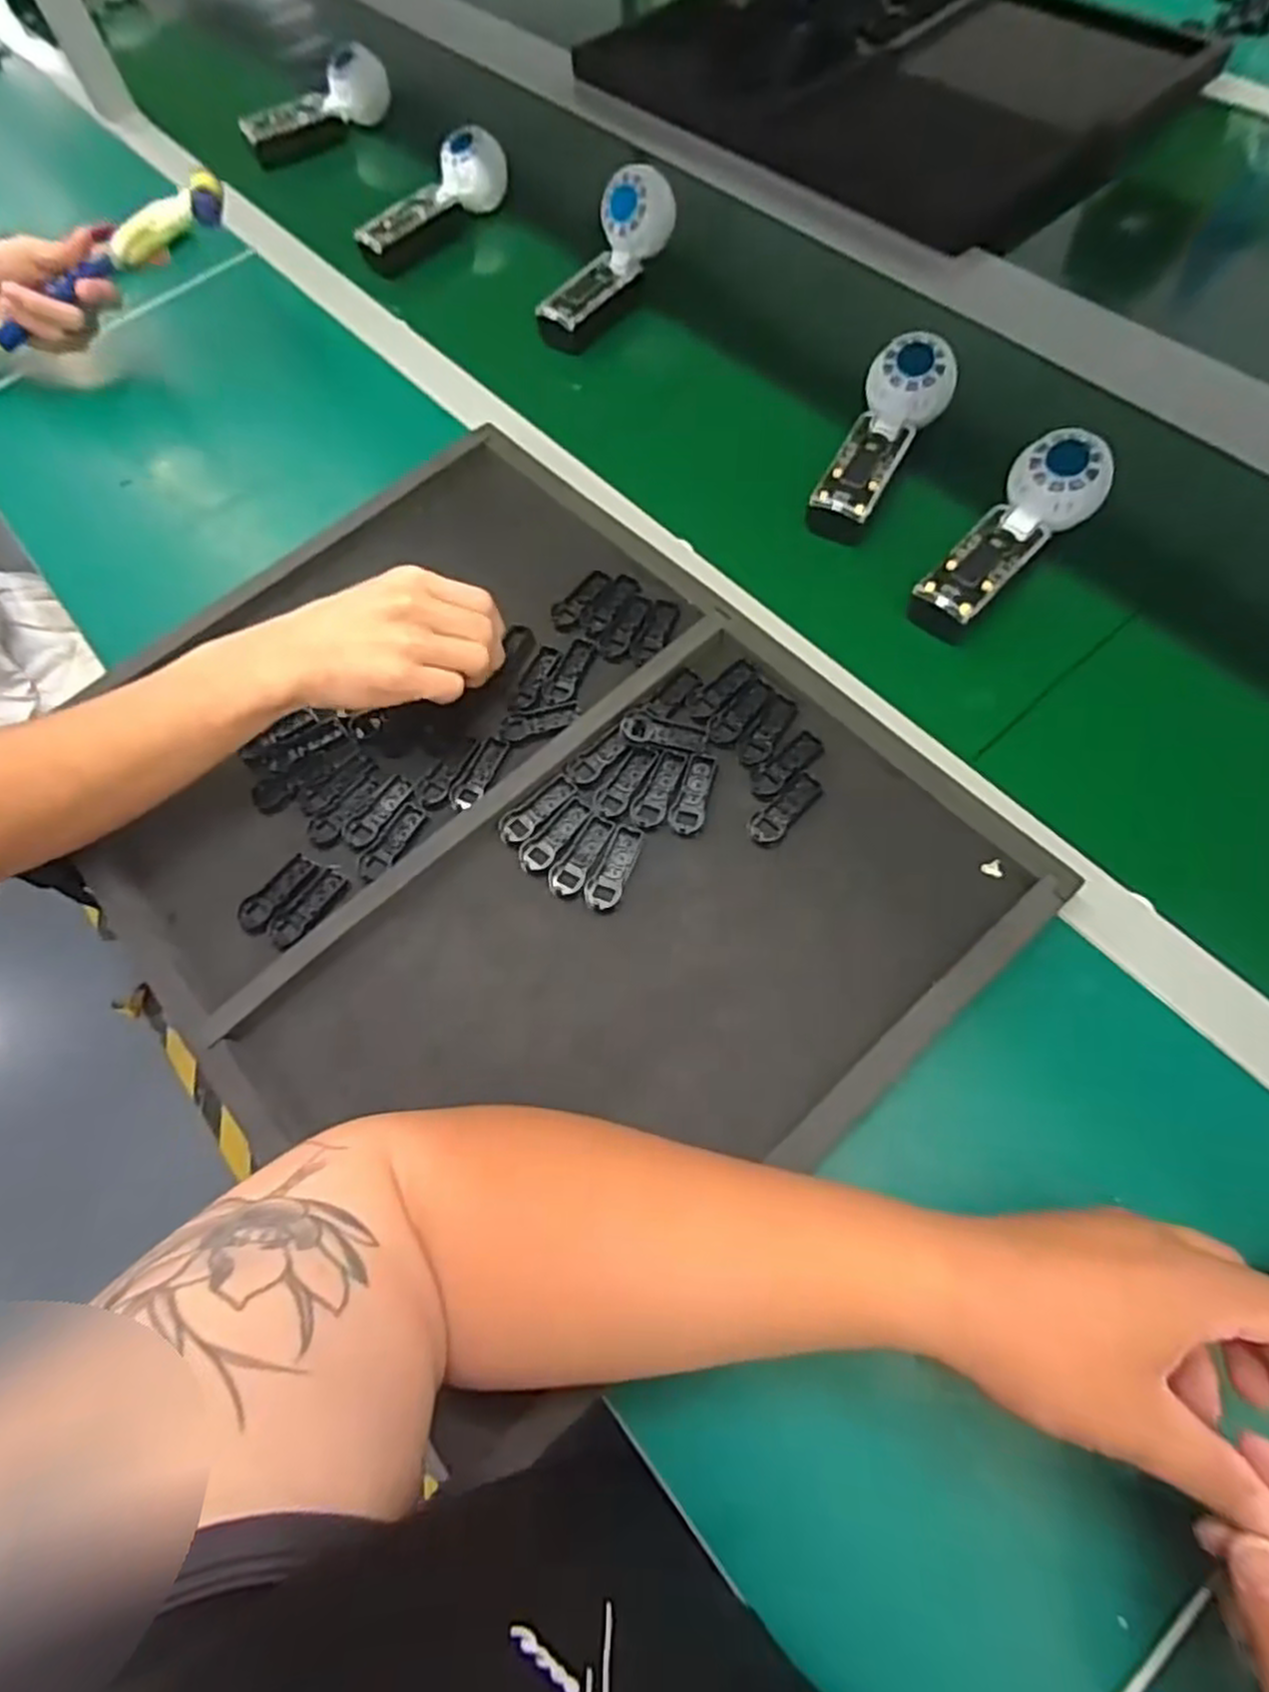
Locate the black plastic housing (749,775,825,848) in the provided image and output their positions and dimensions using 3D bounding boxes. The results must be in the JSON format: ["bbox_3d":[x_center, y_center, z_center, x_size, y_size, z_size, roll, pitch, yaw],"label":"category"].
[{"bbox_3d":[0.093,-0.022,0.466,0.054,0.004,0.021,-43,68,-12],"label":"black plastic housing"}]

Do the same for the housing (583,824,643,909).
[{"bbox_3d":[-0.012,0.012,0.460,0.021,0.004,0.055,16,69,14],"label":"housing"}]

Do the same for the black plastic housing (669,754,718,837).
[{"bbox_3d":[0.038,-0.033,0.474,0.021,0.004,0.056,16,69,14],"label":"black plastic housing"}]

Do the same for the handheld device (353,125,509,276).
[{"bbox_3d":[-0.203,-0.646,0.767,0.175,0.059,0.061,-44,68,-13],"label":"handheld device"}]

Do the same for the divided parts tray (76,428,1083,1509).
[{"bbox_3d":[-0.087,-0.021,0.475,0.416,0.026,0.535,-42,69,-12],"label":"divided parts tray"}]

